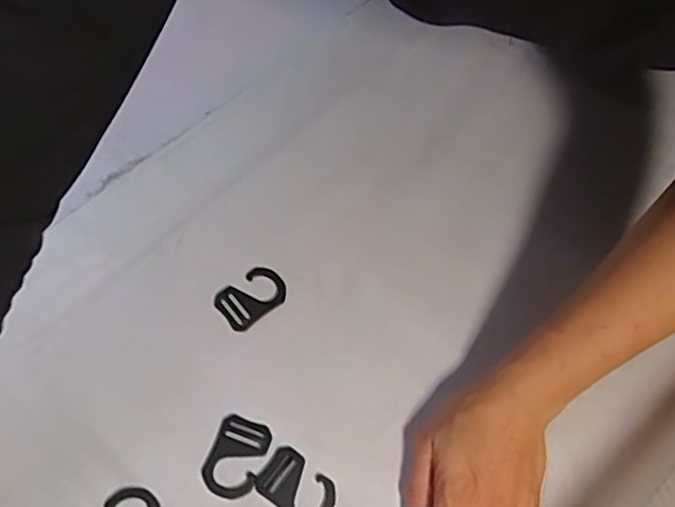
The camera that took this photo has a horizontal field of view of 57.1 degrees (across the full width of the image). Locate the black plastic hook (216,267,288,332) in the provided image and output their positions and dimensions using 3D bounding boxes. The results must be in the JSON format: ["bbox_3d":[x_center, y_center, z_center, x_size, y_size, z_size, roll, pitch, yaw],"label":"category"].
[{"bbox_3d":[-0.063,0.031,0.456,0.049,0.004,0.035,-37,72,-17],"label":"black plastic hook"}]

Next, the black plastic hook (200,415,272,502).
[{"bbox_3d":[-0.067,0.134,0.408,0.035,0.004,0.050,18,66,6],"label":"black plastic hook"}]

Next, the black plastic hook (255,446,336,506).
[{"bbox_3d":[-0.026,0.151,0.402,0.049,0.004,0.034,34,68,13],"label":"black plastic hook"}]

